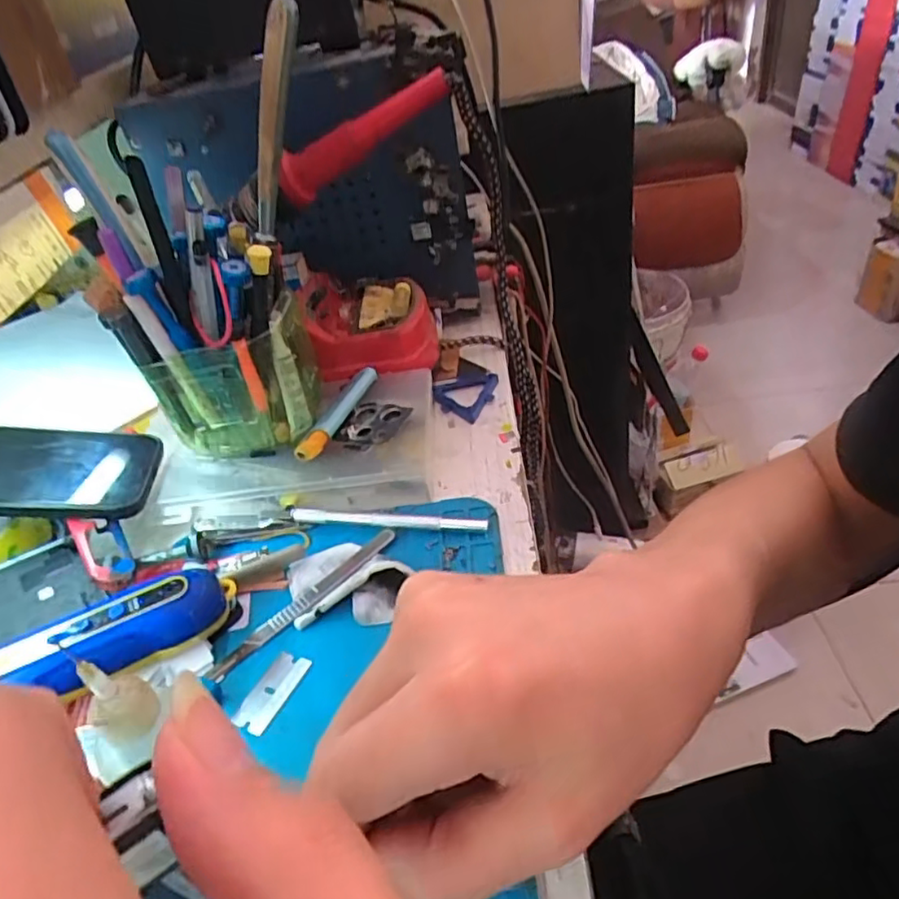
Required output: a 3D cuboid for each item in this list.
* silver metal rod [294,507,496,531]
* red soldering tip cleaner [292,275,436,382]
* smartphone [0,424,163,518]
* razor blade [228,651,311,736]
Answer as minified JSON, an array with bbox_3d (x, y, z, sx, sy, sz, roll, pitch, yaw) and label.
[{"bbox_3d":[-0.036,0.040,0.360,0.114,0.007,0.008,-3,40,11],"label":"silver metal rod"},{"bbox_3d":[-0.059,-0.095,0.468,0.093,0.047,0.095,-14,39,-3],"label":"red soldering tip cleaner"},{"bbox_3d":[-0.246,0.009,0.363,0.142,0.014,0.075,3,38,-15],"label":"smartphone"},{"bbox_3d":[-0.083,0.112,0.294,0.019,0.004,0.038,14,45,26],"label":"razor blade"}]

